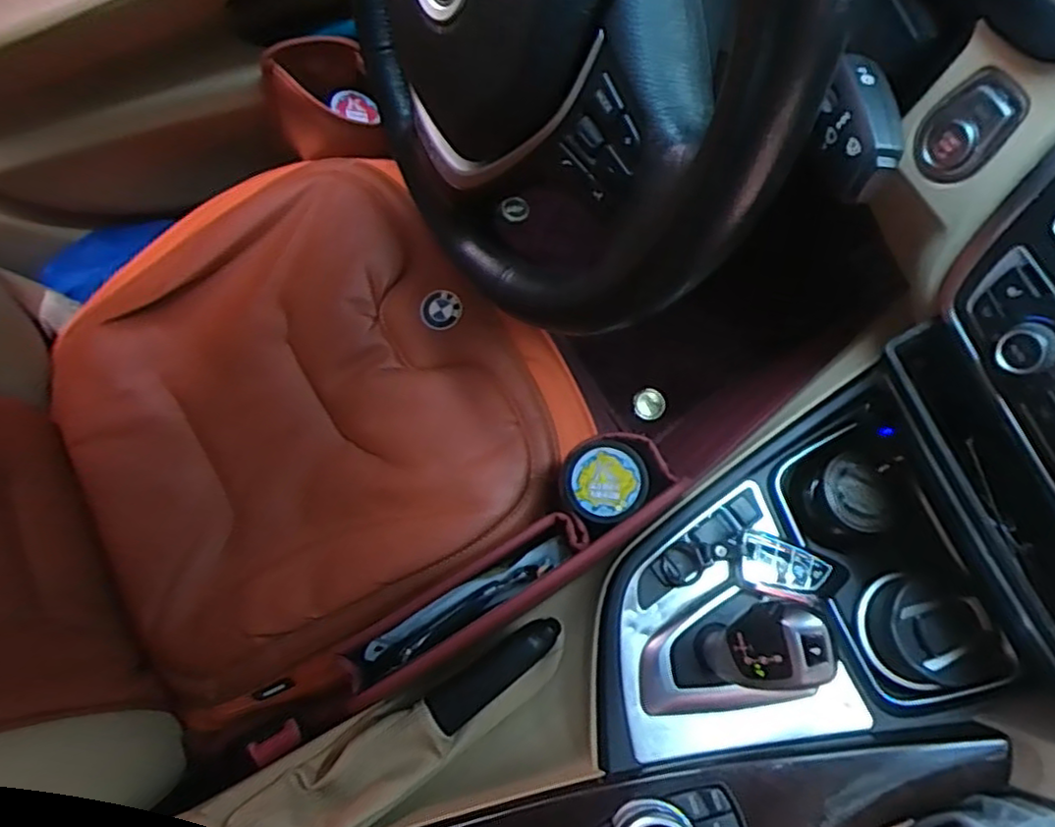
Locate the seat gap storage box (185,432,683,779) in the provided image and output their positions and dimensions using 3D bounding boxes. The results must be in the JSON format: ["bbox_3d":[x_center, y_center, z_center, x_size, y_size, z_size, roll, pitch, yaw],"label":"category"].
[{"bbox_3d":[-0.097,0.165,0.523,0.474,0.100,0.078,-35,74,16],"label":"seat gap storage box"}]

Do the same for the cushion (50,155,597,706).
[{"bbox_3d":[-0.221,-0.002,0.633,0.435,0.103,0.448,-32,75,-9],"label":"cushion"}]

